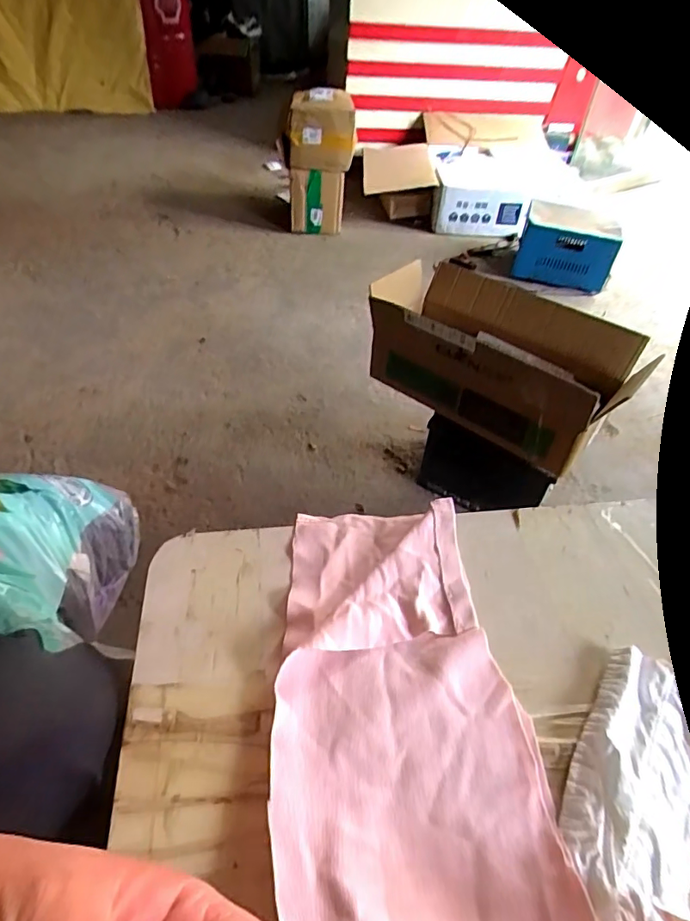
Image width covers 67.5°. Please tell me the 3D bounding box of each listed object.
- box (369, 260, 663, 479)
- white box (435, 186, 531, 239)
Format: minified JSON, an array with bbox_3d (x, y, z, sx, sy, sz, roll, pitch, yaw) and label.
[{"bbox_3d":[0.240,-0.158,0.847,0.406,0.167,0.211,27,50,22],"label":"box"},{"bbox_3d":[0.432,-0.787,1.644,0.312,0.152,0.085,10,55,6],"label":"white box"}]

